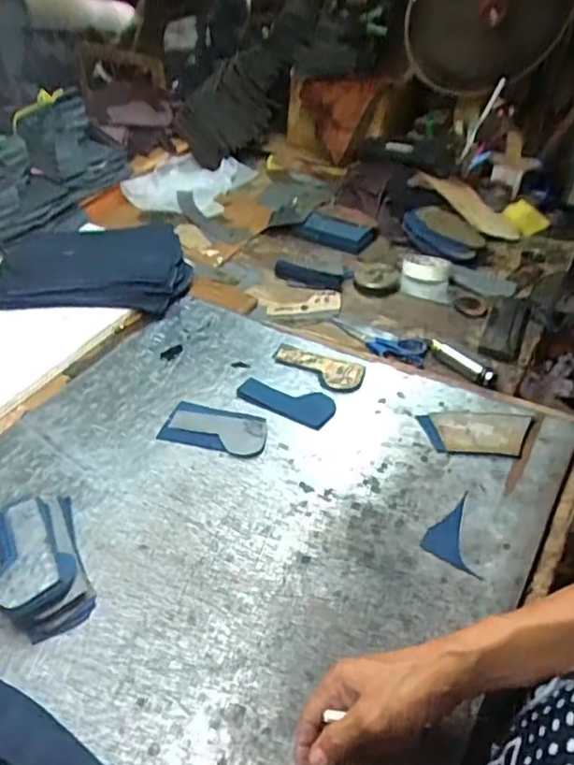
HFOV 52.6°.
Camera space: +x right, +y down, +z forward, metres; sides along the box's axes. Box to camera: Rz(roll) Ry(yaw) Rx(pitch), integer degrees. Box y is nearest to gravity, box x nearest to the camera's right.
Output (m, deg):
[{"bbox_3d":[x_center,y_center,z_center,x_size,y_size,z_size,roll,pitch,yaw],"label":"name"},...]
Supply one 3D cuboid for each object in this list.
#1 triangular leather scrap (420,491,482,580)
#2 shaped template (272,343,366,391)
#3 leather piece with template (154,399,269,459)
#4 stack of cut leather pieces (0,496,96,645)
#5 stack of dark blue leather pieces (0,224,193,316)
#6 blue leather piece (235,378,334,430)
[{"bbox_3d":[0.169,0.160,0.612,0.054,0.004,0.097,0,42,4],"label":"triangular leather scrap"},{"bbox_3d":[0.041,-0.021,0.821,0.133,0.013,0.061,14,44,18],"label":"shaped template"},{"bbox_3d":[-0.090,0.057,0.741,0.132,0.010,0.071,9,44,15],"label":"leather piece with template"},{"bbox_3d":[-0.255,0.177,0.593,0.080,0.042,0.159,-20,44,-18],"label":"stack of cut leather pieces"},{"bbox_3d":[-0.315,-0.177,0.928,0.303,0.045,0.147,-5,81,-3],"label":"stack of dark blue leather pieces"},{"bbox_3d":[-0.002,0.023,0.772,0.126,0.013,0.060,13,44,18],"label":"blue leather piece"}]

